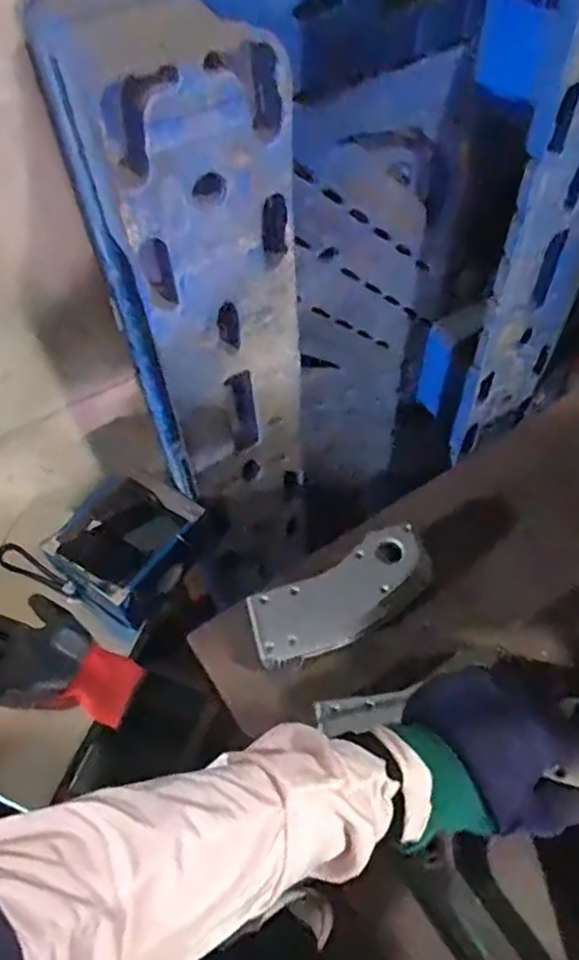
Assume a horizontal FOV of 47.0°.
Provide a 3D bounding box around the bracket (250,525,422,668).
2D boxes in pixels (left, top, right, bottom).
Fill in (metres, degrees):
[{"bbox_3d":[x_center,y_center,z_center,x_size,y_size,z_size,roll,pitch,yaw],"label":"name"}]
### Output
[{"bbox_3d":[0.047,0.106,0.615,0.173,0.029,0.074,-24,57,-12],"label":"bracket"}]

